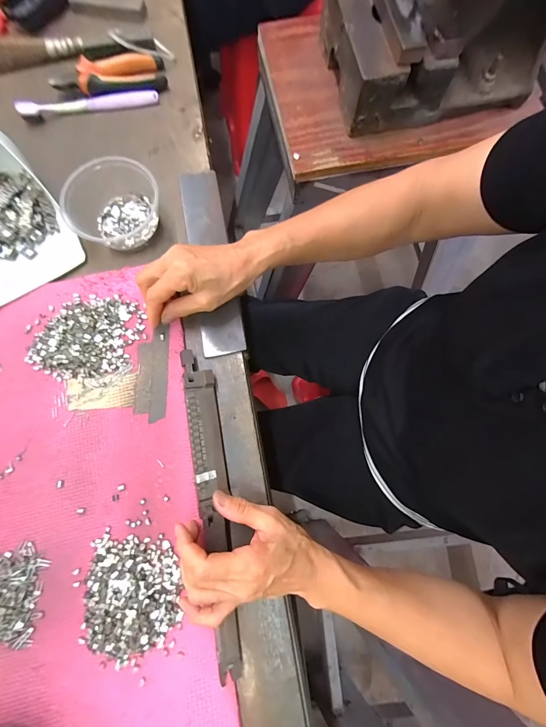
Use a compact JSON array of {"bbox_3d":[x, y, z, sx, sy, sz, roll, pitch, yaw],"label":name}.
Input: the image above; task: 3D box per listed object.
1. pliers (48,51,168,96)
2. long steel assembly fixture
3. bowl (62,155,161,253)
[{"bbox_3d":[-0.228,-0.403,0.424,0.149,0.026,0.057,-5,78,-2],"label":"pliers"},{"bbox_3d":[-0.061,0.139,0.312,0.030,0.027,0.309,-9,80,-3],"label":"long steel assembly fixture"},{"bbox_3d":[-0.194,-0.189,0.364,0.109,0.059,0.102,21,79,3],"label":"bowl"}]

